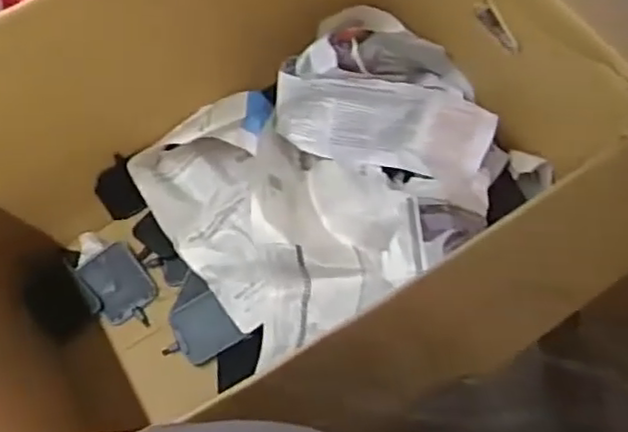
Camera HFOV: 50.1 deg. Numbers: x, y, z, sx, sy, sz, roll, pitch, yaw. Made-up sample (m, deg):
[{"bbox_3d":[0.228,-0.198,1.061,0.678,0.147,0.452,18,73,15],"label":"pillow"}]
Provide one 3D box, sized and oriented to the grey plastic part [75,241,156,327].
[{"bbox_3d":[-0.264,0.100,0.925,0.076,0.018,0.123,-31,66,-12],"label":"grey plastic part"}]

